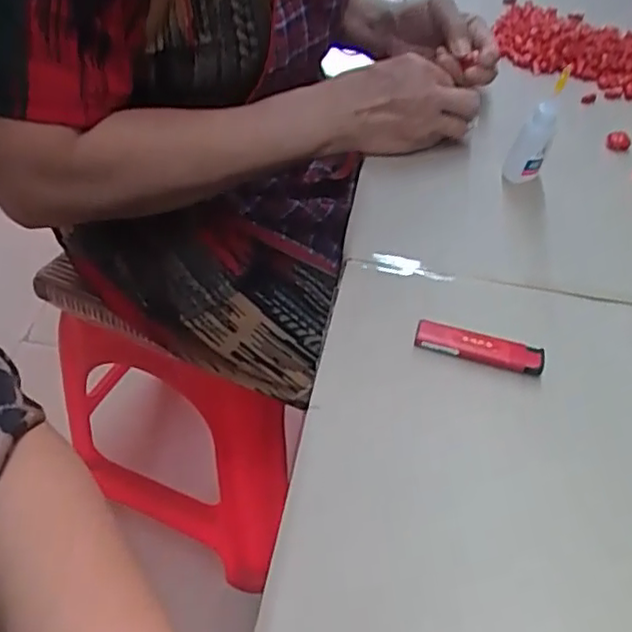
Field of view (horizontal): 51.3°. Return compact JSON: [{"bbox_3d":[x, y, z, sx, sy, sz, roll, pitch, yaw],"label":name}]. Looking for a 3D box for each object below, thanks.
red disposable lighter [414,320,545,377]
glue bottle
[{"bbox_3d":[0.096,0.019,0.389,0.074,0.012,0.018,13,46,8],"label":"red disposable lighter"},{"bbox_3d":[0.163,-0.138,0.488,0.024,0.083,0.025,26,49,19],"label":"glue bottle"}]

